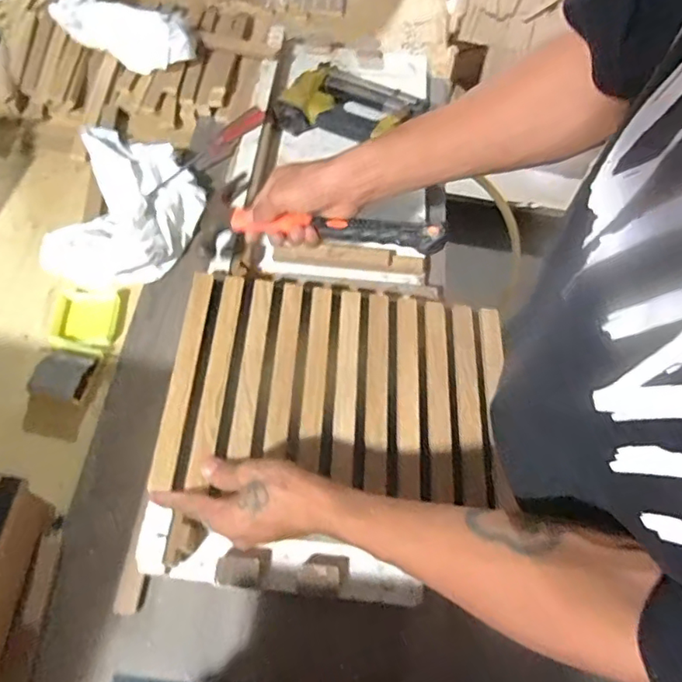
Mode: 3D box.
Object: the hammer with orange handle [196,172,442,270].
[{"bbox_3d":[-0.021,-0.115,0.563,0.263,0.062,0.091,5,59,22],"label":"hammer with orange handle"}]

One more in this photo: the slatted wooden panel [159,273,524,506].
[{"bbox_3d":[0.002,0.034,0.552,0.319,0.037,0.241,3,60,0],"label":"slatted wooden panel"}]

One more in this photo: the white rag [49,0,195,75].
[{"bbox_3d":[-0.336,-0.462,0.811,0.235,0.087,0.098,32,64,15],"label":"white rag"}]

